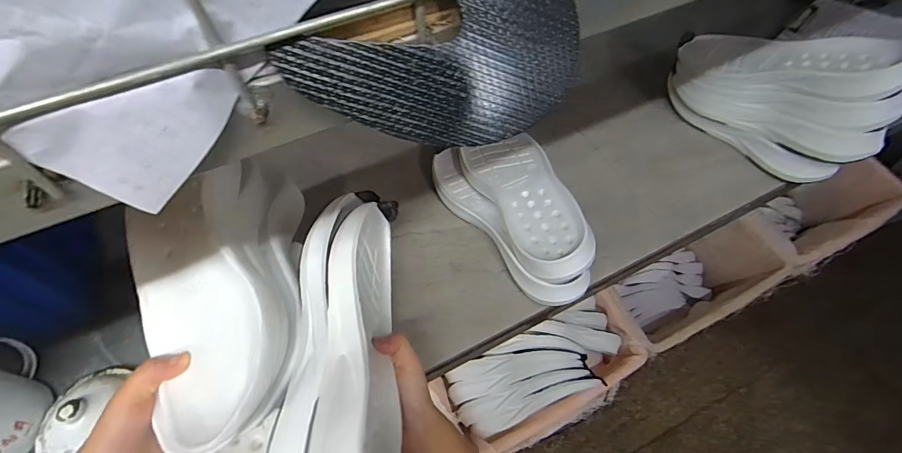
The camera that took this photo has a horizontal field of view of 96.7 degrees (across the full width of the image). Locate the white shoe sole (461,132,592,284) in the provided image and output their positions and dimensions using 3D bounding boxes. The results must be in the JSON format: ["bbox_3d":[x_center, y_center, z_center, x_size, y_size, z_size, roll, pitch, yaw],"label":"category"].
[{"bbox_3d":[0.097,-0.042,0.526,0.100,0.051,0.256,-18,56,-9],"label":"white shoe sole"}]

